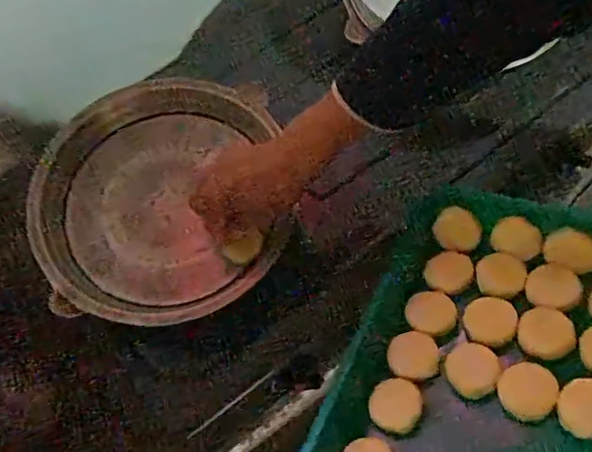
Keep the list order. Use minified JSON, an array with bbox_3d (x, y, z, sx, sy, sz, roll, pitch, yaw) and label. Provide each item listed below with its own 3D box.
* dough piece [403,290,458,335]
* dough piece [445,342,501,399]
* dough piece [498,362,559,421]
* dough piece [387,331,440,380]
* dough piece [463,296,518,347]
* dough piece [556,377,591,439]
[{"bbox_3d":[0.111,0.072,0.475,0.040,0.015,0.040,-40,47,-5],"label":"dough piece"},{"bbox_3d":[0.134,0.110,0.441,0.038,0.016,0.038,-9,57,15],"label":"dough piece"},{"bbox_3d":[0.166,0.119,0.416,0.039,0.016,0.039,-11,54,16],"label":"dough piece"},{"bbox_3d":[0.091,0.101,0.453,0.037,0.014,0.036,-1,67,2],"label":"dough piece"},{"bbox_3d":[0.153,0.076,0.456,0.039,0.016,0.038,16,65,31],"label":"dough piece"},{"bbox_3d":[0.198,0.123,0.392,0.039,0.006,0.039,-14,55,20],"label":"dough piece"}]

